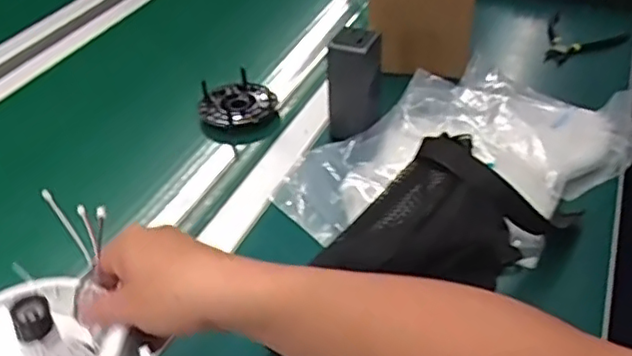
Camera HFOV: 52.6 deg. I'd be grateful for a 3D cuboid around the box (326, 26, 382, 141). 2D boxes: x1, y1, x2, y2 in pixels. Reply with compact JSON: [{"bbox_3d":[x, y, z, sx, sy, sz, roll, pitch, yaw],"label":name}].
[{"bbox_3d":[0.041,-0.101,0.709,0.047,0.120,0.038,17,43,25],"label":"box"}]

